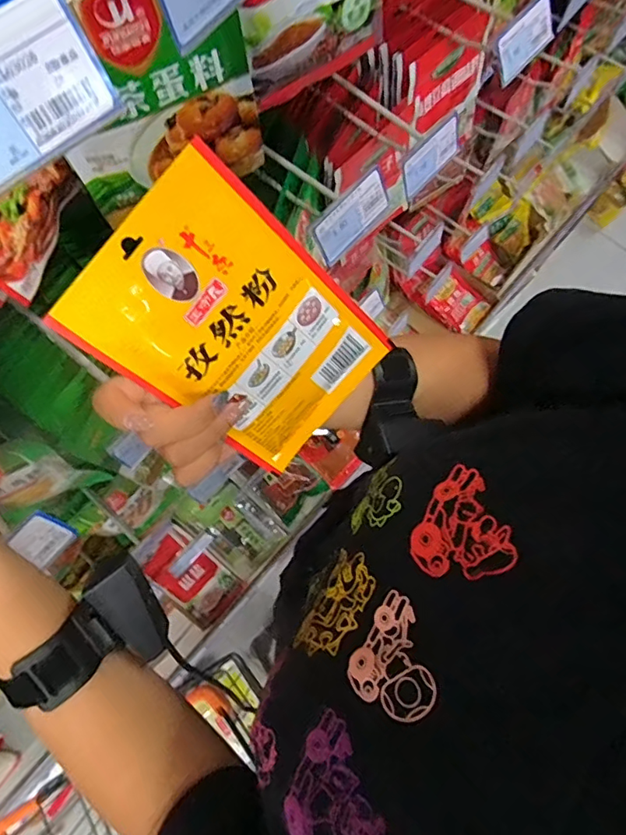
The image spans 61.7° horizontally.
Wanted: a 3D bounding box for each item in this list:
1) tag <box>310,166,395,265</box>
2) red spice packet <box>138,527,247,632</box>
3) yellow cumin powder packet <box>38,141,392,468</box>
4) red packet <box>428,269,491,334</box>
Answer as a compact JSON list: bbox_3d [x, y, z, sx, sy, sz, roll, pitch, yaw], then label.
[{"bbox_3d":[0.034,-0.171,0.447,0.078,0.044,0.006,-45,49,-9],"label":"tag"},{"bbox_3d":[-0.274,0.357,1.180,0.224,0.012,0.127,45,71,-9],"label":"red spice packet"},{"bbox_3d":[-0.040,-0.049,0.303,0.166,0.008,0.114,38,95,-33],"label":"yellow cumin powder packet"},{"bbox_3d":[0.379,-0.297,1.357,0.144,0.027,0.104,34,106,-16],"label":"red packet"}]

